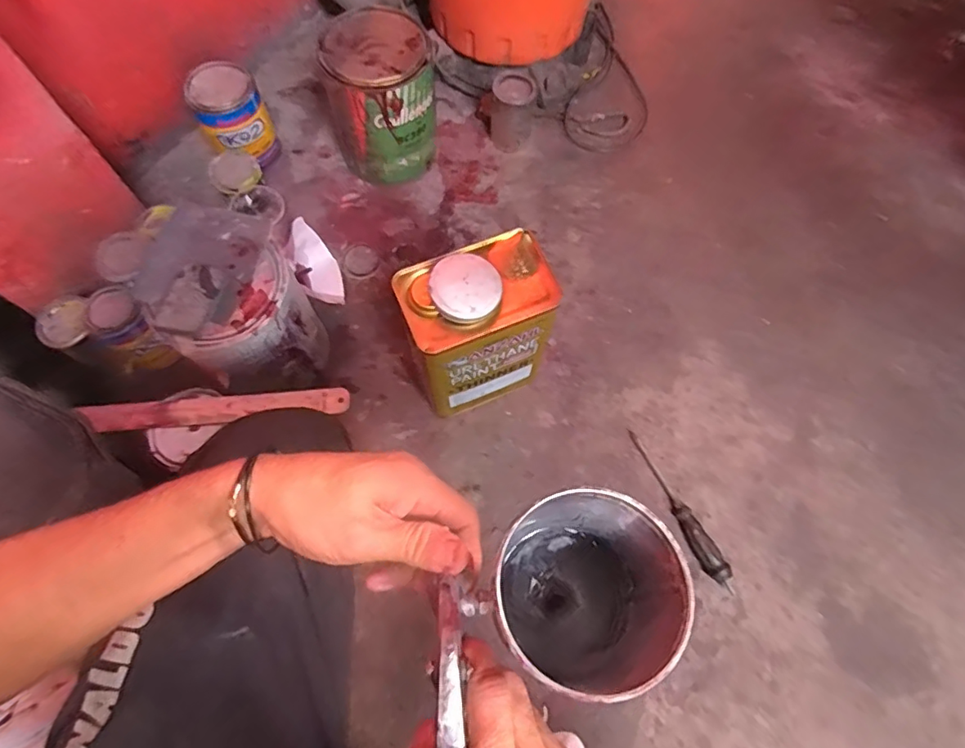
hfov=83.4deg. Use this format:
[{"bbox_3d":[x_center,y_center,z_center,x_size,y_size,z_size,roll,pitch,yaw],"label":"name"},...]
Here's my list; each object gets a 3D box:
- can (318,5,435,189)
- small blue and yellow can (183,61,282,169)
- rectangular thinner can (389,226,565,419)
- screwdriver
[{"bbox_3d":[-0.150,-0.415,0.840,0.146,0.195,0.140,0,69,-1],"label":"can"},{"bbox_3d":[-0.396,-0.406,0.868,0.105,0.131,0.109,0,69,-1],"label":"small blue and yellow can"},{"bbox_3d":[-0.005,-0.053,0.666,0.157,0.232,0.105,-21,71,-9],"label":"rectangular thinner can"},{"bbox_3d":[0.262,0.181,0.730,0.028,0.032,0.227,-23,60,-8],"label":"screwdriver"}]

